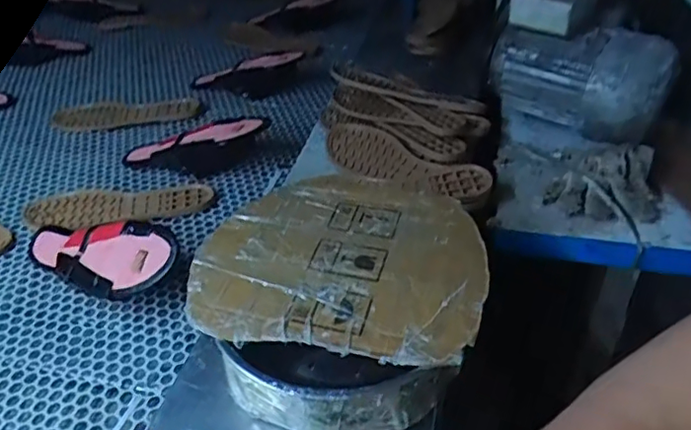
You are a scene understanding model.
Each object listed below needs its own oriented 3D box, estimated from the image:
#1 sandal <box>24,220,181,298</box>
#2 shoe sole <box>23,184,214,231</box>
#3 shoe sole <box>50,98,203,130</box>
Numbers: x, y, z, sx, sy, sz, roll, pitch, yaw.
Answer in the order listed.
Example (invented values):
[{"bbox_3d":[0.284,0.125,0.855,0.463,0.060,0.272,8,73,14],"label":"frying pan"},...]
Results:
[{"bbox_3d":[-0.279,0.046,0.637,0.216,0.034,0.082,3,67,29],"label":"sandal"},{"bbox_3d":[-0.306,-0.015,0.771,0.244,0.017,0.077,-3,39,-5],"label":"shoe sole"},{"bbox_3d":[-0.371,-0.173,0.967,0.239,0.013,0.086,2,39,1],"label":"shoe sole"}]

